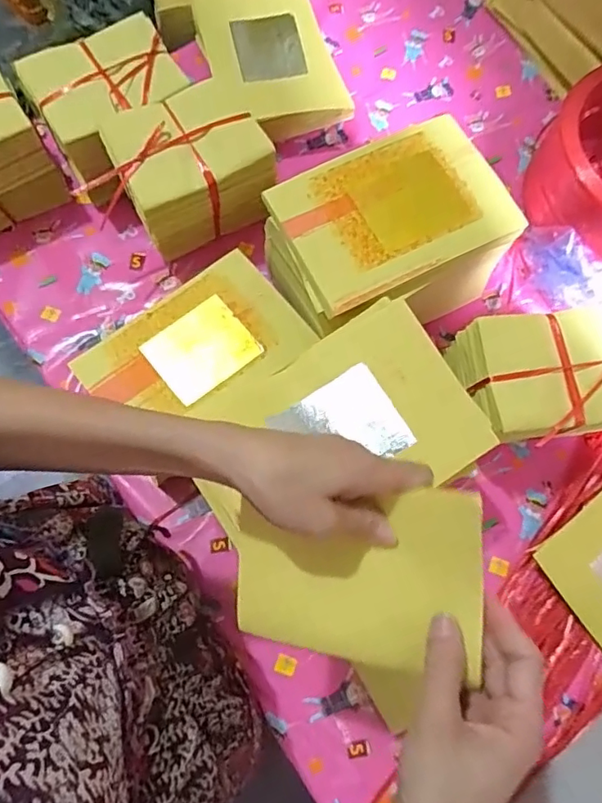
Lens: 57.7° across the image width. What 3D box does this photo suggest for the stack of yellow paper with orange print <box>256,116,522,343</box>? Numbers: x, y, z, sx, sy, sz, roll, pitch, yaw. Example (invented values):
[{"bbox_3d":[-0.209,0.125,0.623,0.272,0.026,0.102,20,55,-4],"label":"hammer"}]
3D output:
[{"bbox_3d":[0.094,-0.171,0.631,0.251,0.153,0.177,-27,76,-9],"label":"stack of yellow paper with orange print"}]

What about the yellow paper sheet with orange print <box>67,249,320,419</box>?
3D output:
[{"bbox_3d":[-0.118,-0.058,0.606,0.224,0.015,0.146,-36,78,-11],"label":"yellow paper sheet with orange print"}]

